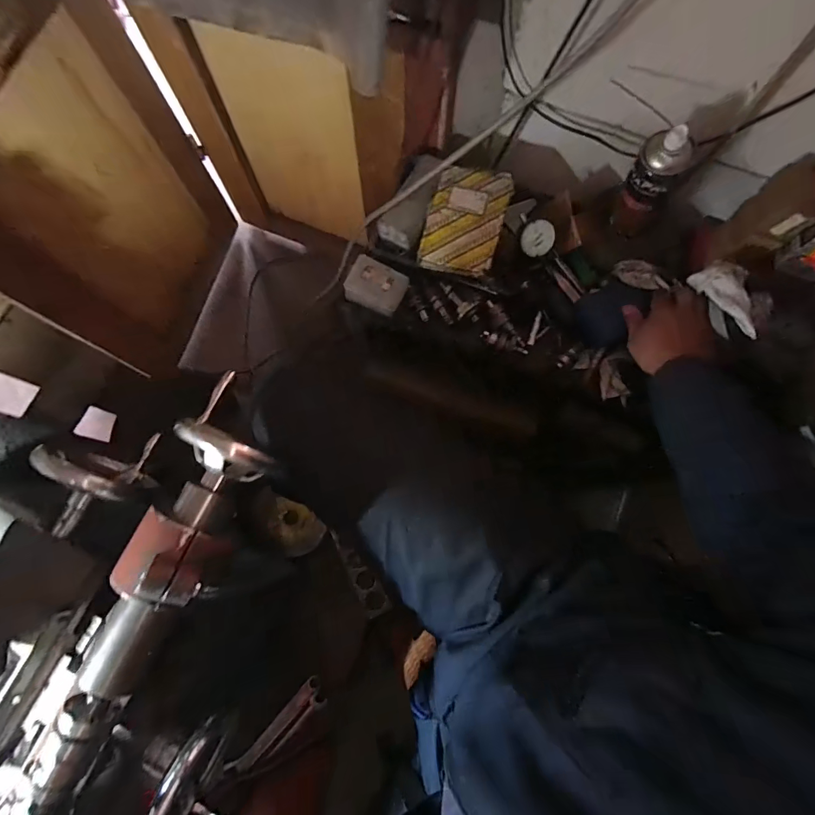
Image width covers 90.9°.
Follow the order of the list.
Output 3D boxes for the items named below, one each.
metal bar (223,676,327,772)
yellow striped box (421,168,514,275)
[{"bbox_3d":[-0.261,0.637,0.791,0.225,0.034,0.051,-39,79,-10],"label":"metal bar"},{"bbox_3d":[0.086,-0.284,0.593,0.109,0.032,0.170,17,76,4],"label":"yellow striped box"}]

